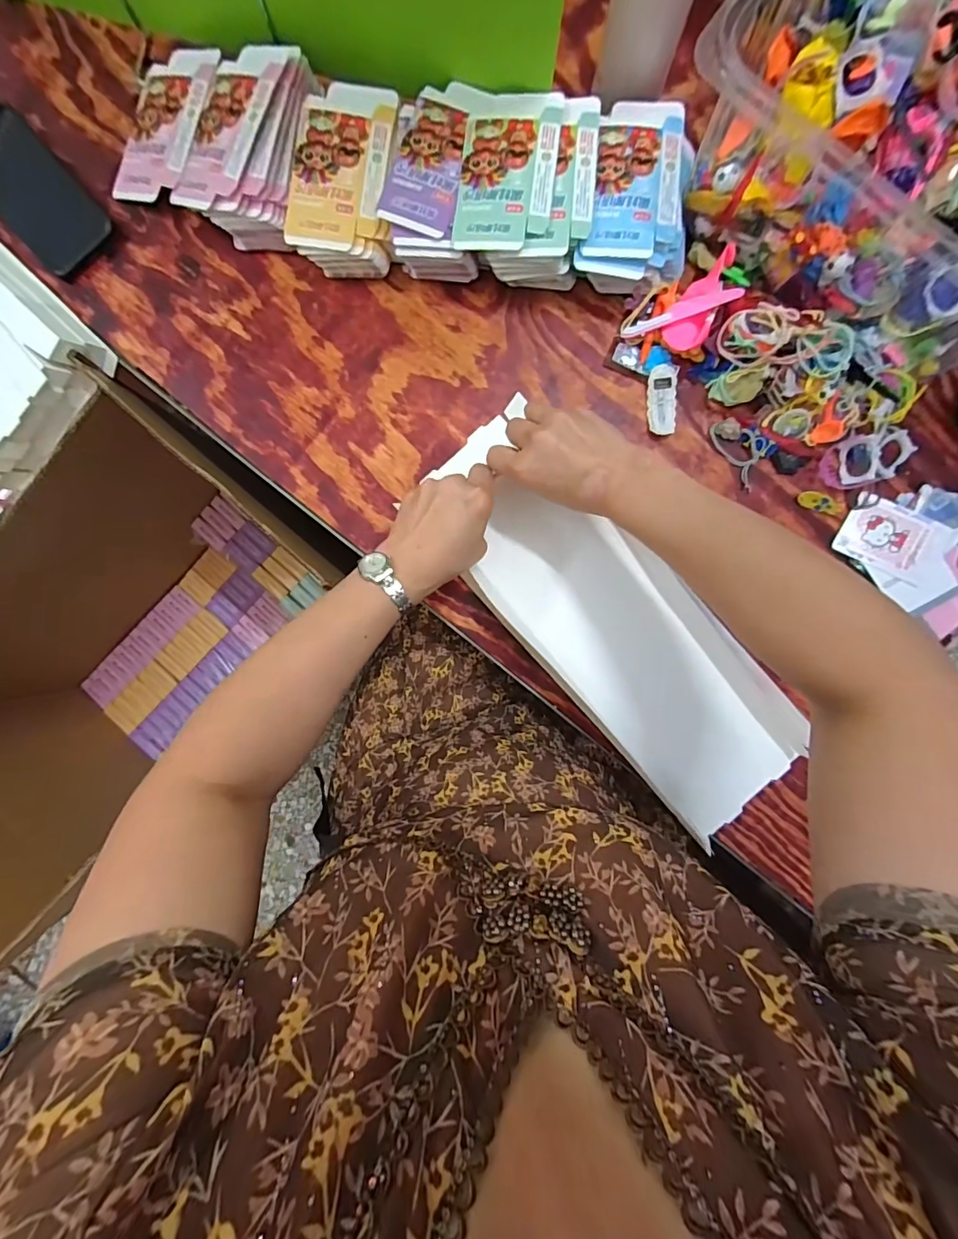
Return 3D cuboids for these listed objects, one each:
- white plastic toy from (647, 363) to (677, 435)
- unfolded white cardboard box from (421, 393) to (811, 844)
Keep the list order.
[{"bbox_3d":[0.182,-0.216,0.473,0.027,0.012,0.065,-1,89,-1],"label":"white plastic toy"},{"bbox_3d":[0.126,0.006,0.469,0.152,0.034,0.444,-43,92,-1],"label":"unfolded white cardboard box"}]

